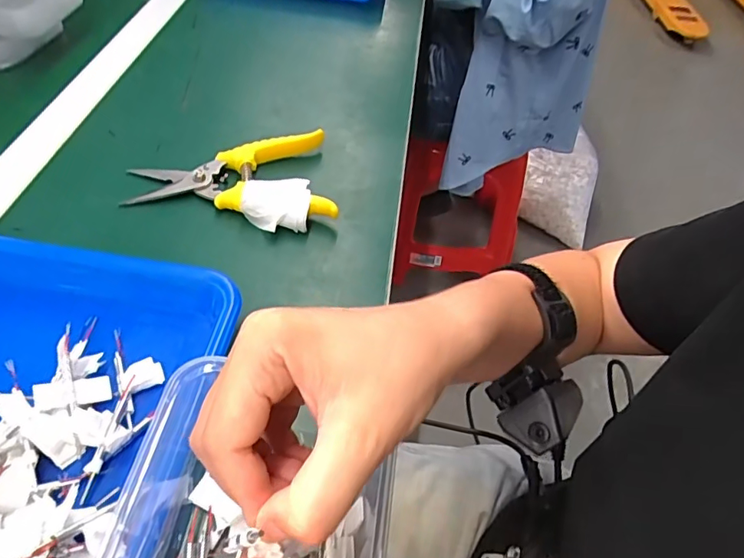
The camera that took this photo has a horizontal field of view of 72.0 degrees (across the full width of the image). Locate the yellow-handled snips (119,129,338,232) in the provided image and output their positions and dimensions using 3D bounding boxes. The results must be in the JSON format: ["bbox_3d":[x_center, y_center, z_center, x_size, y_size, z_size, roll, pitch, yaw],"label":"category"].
[{"bbox_3d":[-0.109,-0.091,0.430,0.166,0.022,0.108,10,50,2],"label":"yellow-handled snips"}]

